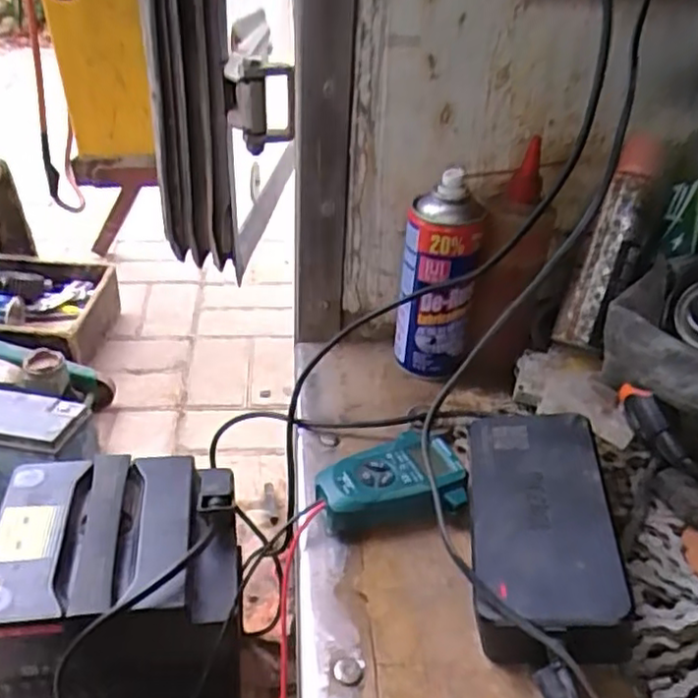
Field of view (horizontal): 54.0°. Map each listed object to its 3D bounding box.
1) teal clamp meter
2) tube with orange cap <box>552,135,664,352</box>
[{"bbox_3d":[0.033,0.101,0.496,0.105,0.035,0.063,-12,37,-22],"label":"teal clamp meter"},{"bbox_3d":[0.217,-0.092,0.564,0.043,0.185,0.034,19,0,32],"label":"tube with orange cap"}]

